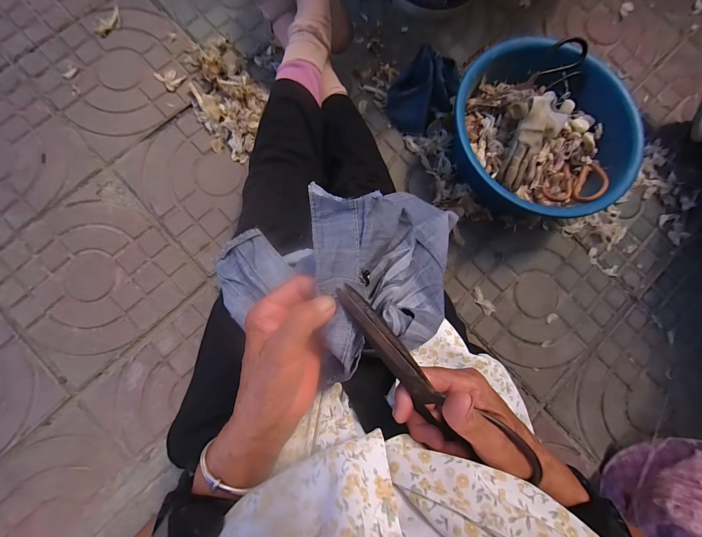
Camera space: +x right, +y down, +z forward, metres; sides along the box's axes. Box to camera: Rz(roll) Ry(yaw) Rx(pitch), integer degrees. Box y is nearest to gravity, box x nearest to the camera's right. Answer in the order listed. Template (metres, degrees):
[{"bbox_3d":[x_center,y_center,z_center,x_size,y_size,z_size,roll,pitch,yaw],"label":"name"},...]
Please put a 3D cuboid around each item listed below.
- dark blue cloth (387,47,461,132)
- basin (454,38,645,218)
[{"bbox_3d":[0.143,-0.361,0.617,0.124,0.090,0.141,16,83,0],"label":"dark blue cloth"},{"bbox_3d":[0.339,-0.240,0.588,0.310,0.141,0.306,1,83,-4],"label":"basin"}]

